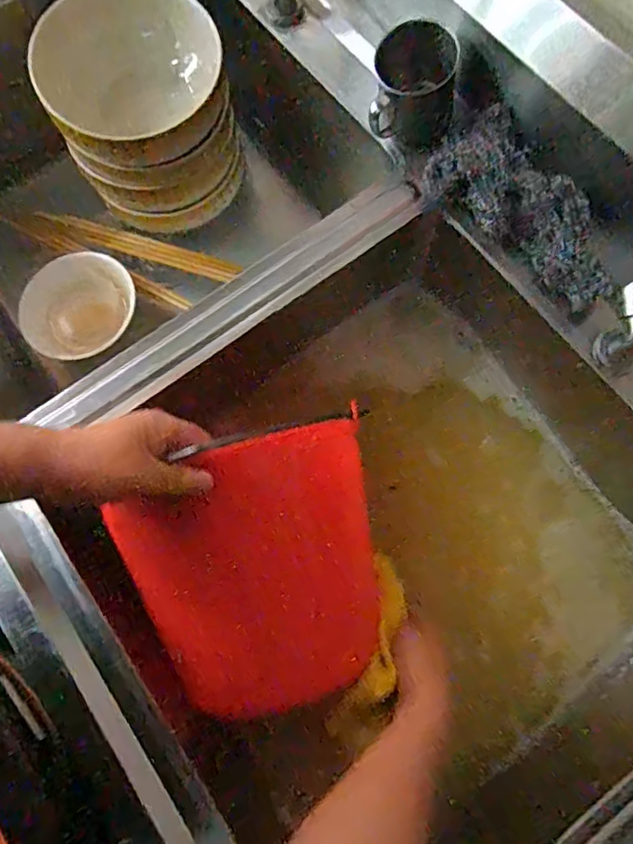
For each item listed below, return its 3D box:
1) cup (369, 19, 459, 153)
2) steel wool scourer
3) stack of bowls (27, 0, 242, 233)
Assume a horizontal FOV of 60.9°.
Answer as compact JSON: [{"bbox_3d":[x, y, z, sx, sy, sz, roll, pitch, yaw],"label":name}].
[{"bbox_3d":[0.089,-0.304,0.489,0.073,0.076,0.078,6,74,3],"label":"cup"},{"bbox_3d":[0.176,-0.181,0.467,0.071,0.052,0.199,-37,76,-9],"label":"steel wool scourer"},{"bbox_3d":[-0.202,-0.367,0.637,0.196,0.179,0.185,-21,74,-5],"label":"stack of bowls"}]

